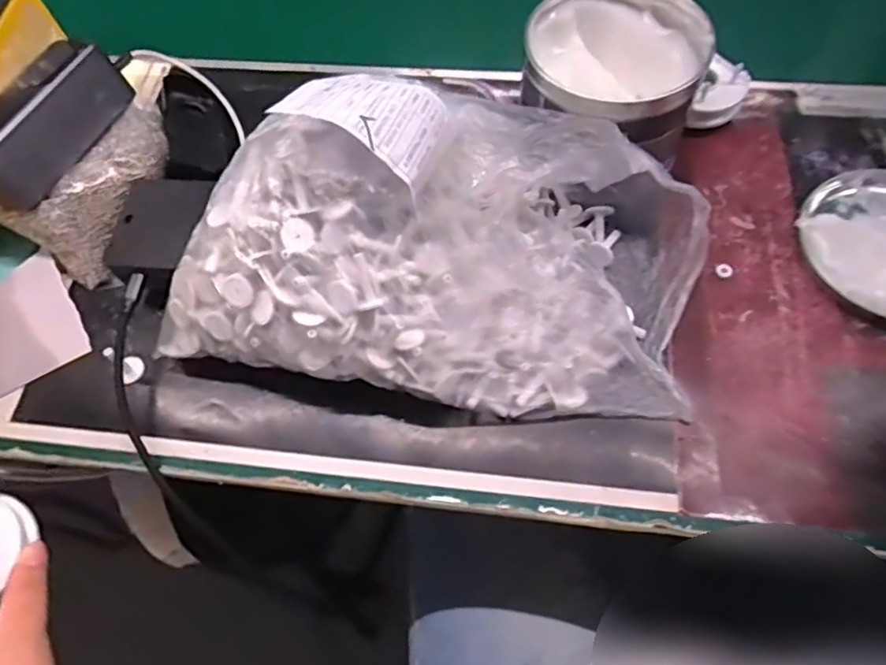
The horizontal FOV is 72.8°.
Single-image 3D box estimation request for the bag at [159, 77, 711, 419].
[{"bbox_3d":[-0.003,-0.061,0.381,0.339,0.137,0.183,8,64,7],"label":"bag"}]

